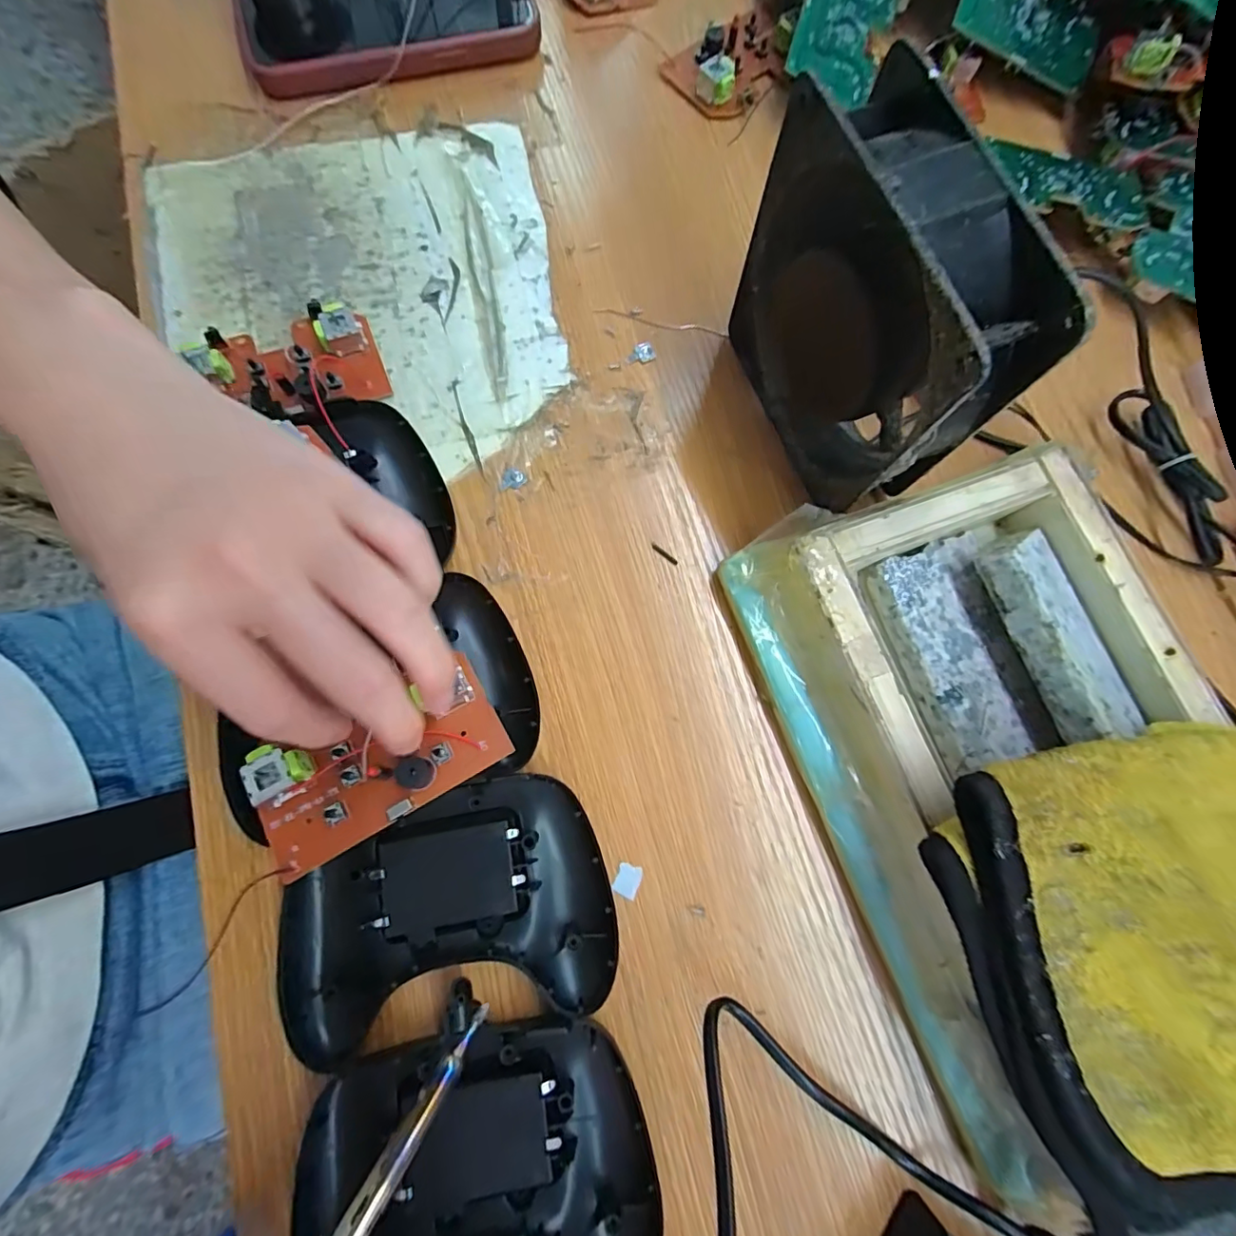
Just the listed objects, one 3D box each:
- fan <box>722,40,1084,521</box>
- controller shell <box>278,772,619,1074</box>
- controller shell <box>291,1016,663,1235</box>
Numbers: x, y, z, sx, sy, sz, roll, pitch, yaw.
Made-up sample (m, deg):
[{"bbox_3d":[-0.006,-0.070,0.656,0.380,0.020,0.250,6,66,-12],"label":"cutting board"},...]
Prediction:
[{"bbox_3d":[0.097,-0.115,0.213,0.042,0.116,0.120,-20,79,-7],"label":"fan"},{"bbox_3d":[-0.067,0.117,0.212,0.122,0.023,0.086,-16,79,-6],"label":"controller shell"},{"bbox_3d":[-0.048,0.198,0.192,0.115,0.026,0.087,-10,78,-5],"label":"controller shell"}]

